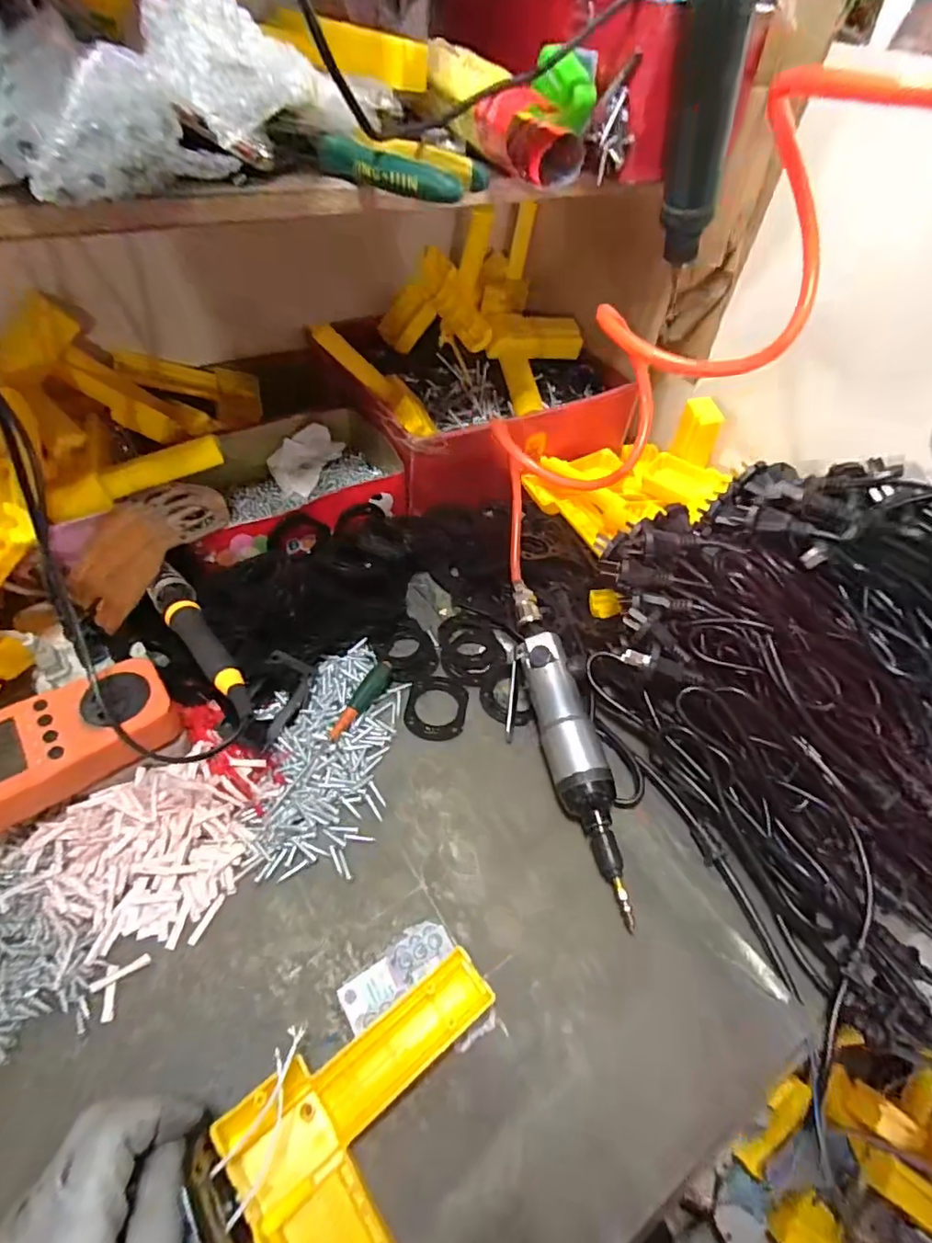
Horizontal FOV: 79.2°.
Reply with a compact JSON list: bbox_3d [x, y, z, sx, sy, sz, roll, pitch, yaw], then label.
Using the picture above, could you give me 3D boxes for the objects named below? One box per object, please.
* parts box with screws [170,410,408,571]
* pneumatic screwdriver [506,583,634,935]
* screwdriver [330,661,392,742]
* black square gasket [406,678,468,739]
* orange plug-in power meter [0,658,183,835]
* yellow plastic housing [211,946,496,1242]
[{"bbox_3d":[-0.174,-0.133,0.563,0.217,0.065,0.155,-24,56,-25],"label":"parts box with screws"},{"bbox_3d":[0.070,0.083,0.433,0.052,0.043,0.269,-8,51,-14],"label":"pneumatic screwdriver"},{"bbox_3d":[-0.082,0.061,0.446,0.013,0.017,0.074,27,51,16],"label":"screwdriver"},{"bbox_3d":[-0.024,0.071,0.466,0.048,0.005,0.058,6,49,-1],"label":"black square gasket"},{"bbox_3d":[-0.259,0.081,0.372,0.124,0.048,0.066,-26,57,-26],"label":"orange plug-in power meter"},{"bbox_3d":[-0.033,0.261,0.286,0.142,0.037,0.112,-27,57,-26],"label":"yellow plastic housing"}]

